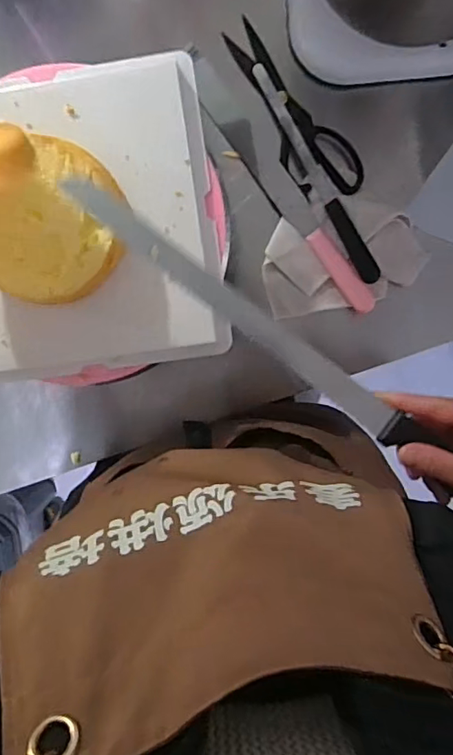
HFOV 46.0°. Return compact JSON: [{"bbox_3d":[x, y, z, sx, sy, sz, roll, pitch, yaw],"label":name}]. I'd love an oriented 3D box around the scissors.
[{"bbox_3d":[0.070,-0.297,0.603,0.071,0.031,0.225,-35,95,7],"label":"scissors"}]

